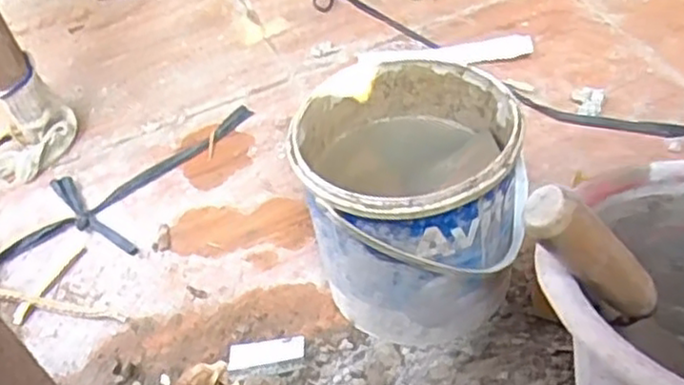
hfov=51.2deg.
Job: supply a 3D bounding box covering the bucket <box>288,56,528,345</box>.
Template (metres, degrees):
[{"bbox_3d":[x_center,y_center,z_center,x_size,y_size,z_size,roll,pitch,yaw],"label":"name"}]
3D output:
[{"bbox_3d":[0.061,0.010,0.636,0.178,0.206,0.190,-3,52,4],"label":"bucket"}]

